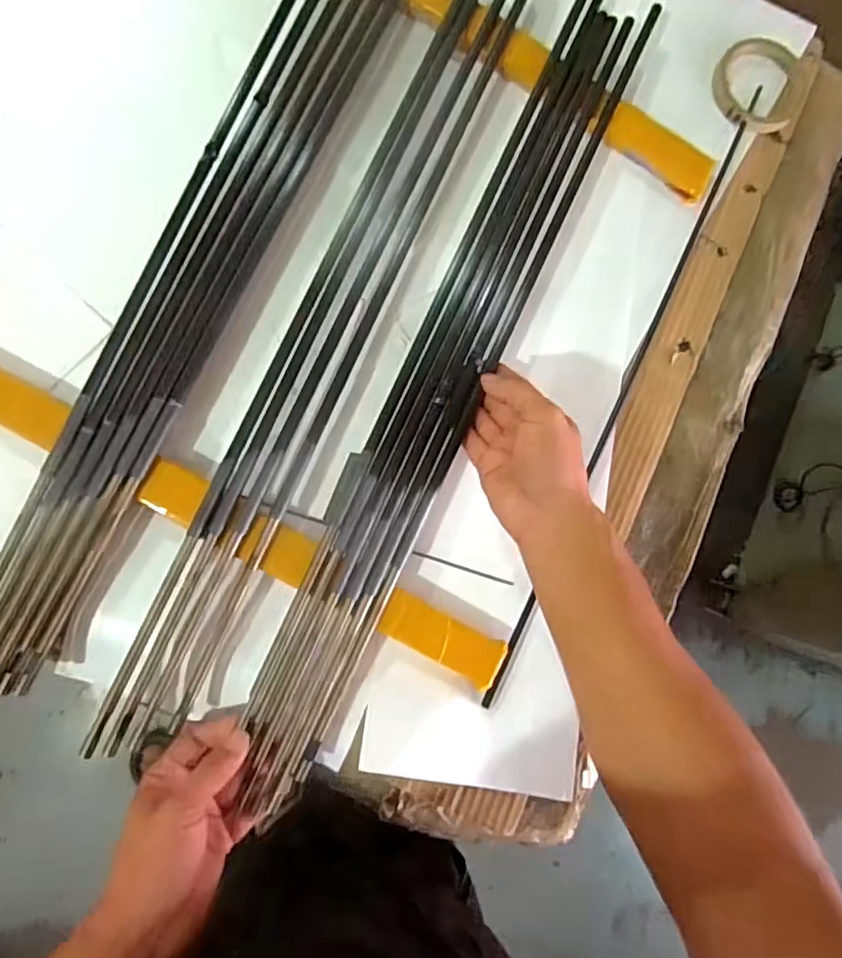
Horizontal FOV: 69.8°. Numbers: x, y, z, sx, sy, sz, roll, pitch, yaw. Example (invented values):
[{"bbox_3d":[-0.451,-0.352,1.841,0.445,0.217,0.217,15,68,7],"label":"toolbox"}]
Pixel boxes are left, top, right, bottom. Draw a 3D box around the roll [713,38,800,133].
[{"bbox_3d":[0.331,-0.388,0.593,0.091,0.015,0.088,5,82,-6],"label":"roll"}]

